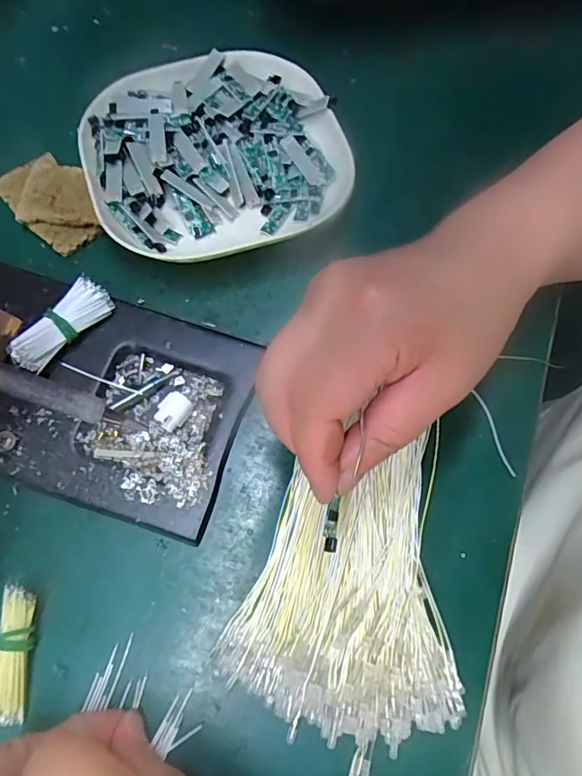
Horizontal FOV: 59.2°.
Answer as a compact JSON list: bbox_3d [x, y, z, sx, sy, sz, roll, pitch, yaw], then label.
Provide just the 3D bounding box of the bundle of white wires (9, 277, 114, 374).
[{"bbox_3d":[-0.110,-0.029,0.247,0.017,0.018,0.051,41,75,10],"label":"bundle of white wires"}]

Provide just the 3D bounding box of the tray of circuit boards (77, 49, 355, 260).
[{"bbox_3d":[-0.044,-0.134,0.294,0.139,0.024,0.127,-19,74,-8],"label":"tray of circuit boards"}]

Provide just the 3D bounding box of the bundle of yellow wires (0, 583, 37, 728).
[{"bbox_3d":[-0.115,0.111,0.214,0.013,0.017,0.052,2,72,-2],"label":"bundle of yellow wires"}]

